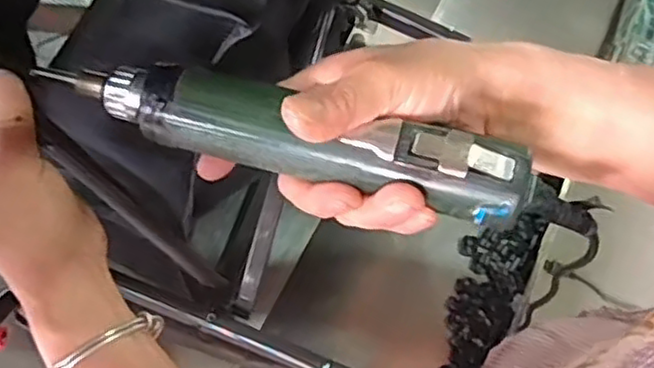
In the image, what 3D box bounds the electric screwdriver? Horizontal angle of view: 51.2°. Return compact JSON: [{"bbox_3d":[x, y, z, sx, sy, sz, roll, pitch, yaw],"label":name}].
[{"bbox_3d":[-0.027,-0.027,0.317,0.232,0.031,0.031,15,64,12],"label":"electric screwdriver"}]

